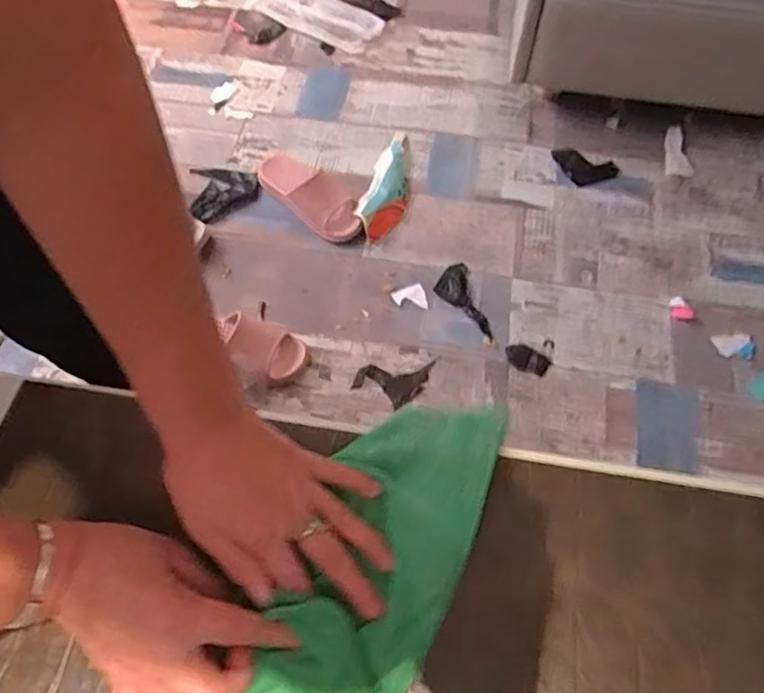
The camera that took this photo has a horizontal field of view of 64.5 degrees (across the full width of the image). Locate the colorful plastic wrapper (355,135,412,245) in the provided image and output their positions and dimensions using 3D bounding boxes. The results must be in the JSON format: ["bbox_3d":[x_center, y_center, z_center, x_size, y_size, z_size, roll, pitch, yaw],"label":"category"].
[{"bbox_3d":[0.015,-0.311,1.170,0.084,0.028,0.257,13,64,9],"label":"colorful plastic wrapper"}]

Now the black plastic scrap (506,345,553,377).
[{"bbox_3d":[0.242,0.023,1.013,0.075,0.008,0.050,33,69,18],"label":"black plastic scrap"}]

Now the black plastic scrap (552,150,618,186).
[{"bbox_3d":[0.403,-0.362,1.209,0.092,0.015,0.111,-27,65,-11],"label":"black plastic scrap"}]

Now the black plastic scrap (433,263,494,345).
[{"bbox_3d":[0.139,-0.073,1.067,0.069,0.006,0.162,-13,66,-5],"label":"black plastic scrap"}]

